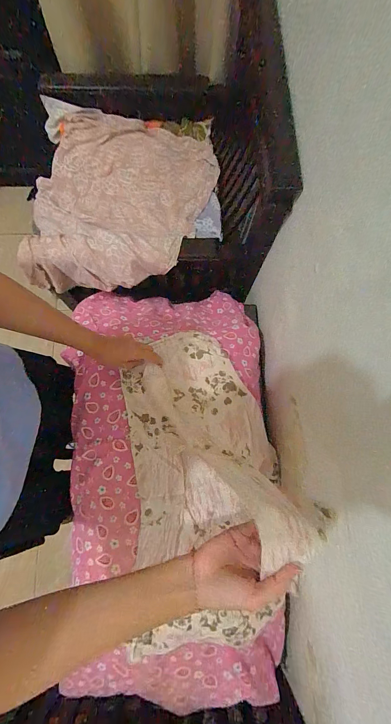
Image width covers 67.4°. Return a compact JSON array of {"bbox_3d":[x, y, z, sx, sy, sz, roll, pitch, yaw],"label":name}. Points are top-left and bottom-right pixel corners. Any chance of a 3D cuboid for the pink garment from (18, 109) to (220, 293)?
[{"bbox_3d":[-0.261,-0.531,0.887,0.585,0.148,0.686,21,77,4],"label":"pink garment"}]

